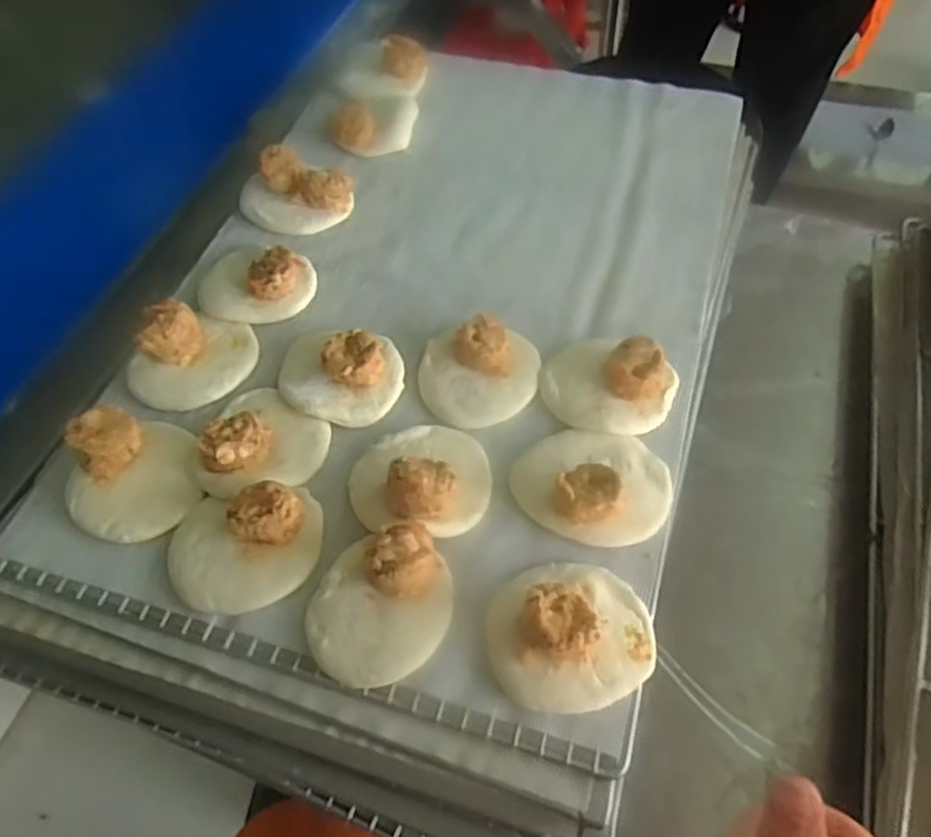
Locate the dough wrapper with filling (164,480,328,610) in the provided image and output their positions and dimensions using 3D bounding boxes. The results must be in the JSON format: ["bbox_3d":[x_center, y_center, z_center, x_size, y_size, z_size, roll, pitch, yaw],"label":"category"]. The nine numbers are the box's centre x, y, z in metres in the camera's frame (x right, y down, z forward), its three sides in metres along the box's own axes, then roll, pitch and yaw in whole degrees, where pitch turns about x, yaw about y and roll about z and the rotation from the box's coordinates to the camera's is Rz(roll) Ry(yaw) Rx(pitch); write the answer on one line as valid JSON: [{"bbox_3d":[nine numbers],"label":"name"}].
[{"bbox_3d":[-0.131,0.072,0.419,0.088,0.031,0.071,-7,56,-2],"label":"dough wrapper with filling"}]

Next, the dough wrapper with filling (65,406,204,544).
[{"bbox_3d":[-0.208,0.033,0.445,0.080,0.034,0.076,10,57,9],"label":"dough wrapper with filling"}]

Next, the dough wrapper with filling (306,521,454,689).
[{"bbox_3d":[-0.048,0.101,0.400,0.084,0.030,0.075,-32,60,-17],"label":"dough wrapper with filling"}]

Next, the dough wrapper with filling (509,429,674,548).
[{"bbox_3d":[0.077,0.035,0.439,0.095,0.030,0.076,10,57,10],"label":"dough wrapper with filling"}]

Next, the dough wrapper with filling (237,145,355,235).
[{"bbox_3d":[-0.141,-0.186,0.592,0.078,0.033,0.066,25,61,18],"label":"dough wrapper with filling"}]

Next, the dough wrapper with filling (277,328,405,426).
[{"bbox_3d":[-0.087,-0.033,0.492,0.084,0.029,0.072,4,57,5],"label":"dough wrapper with filling"}]

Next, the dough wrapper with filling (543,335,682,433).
[{"bbox_3d":[0.094,-0.025,0.477,0.086,0.027,0.065,16,59,13],"label":"dough wrapper with filling"}]

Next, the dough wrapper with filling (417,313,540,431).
[{"bbox_3d":[0.008,-0.033,0.492,0.080,0.021,0.076,-1,56,2],"label":"dough wrapper with filling"}]

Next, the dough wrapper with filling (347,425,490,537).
[{"bbox_3d":[-0.029,0.032,0.444,0.085,0.034,0.077,1,56,3],"label":"dough wrapper with filling"}]

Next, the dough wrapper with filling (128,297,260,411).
[{"bbox_3d":[-0.193,-0.047,0.501,0.090,0.038,0.073,-37,62,-20],"label":"dough wrapper with filling"}]

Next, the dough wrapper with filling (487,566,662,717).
[{"bbox_3d":[0.057,0.112,0.386,0.087,0.030,0.078,-7,56,-2],"label":"dough wrapper with filling"}]

